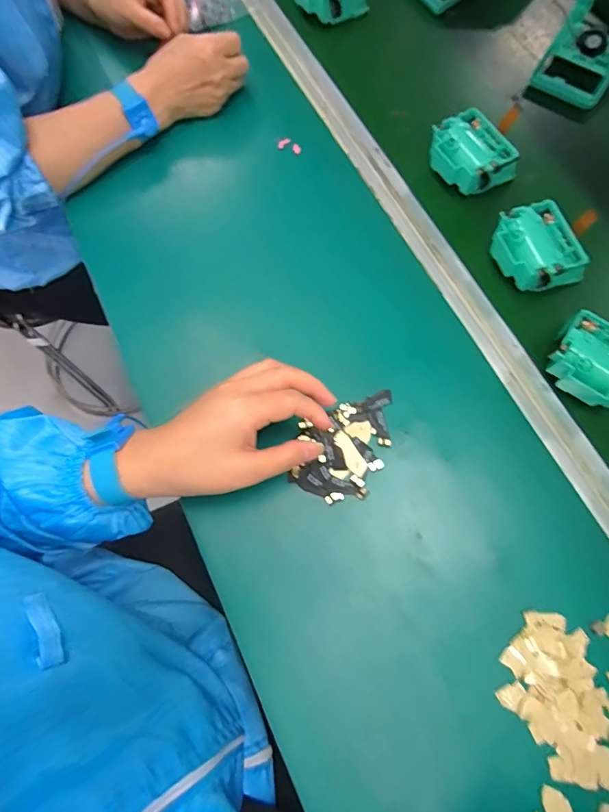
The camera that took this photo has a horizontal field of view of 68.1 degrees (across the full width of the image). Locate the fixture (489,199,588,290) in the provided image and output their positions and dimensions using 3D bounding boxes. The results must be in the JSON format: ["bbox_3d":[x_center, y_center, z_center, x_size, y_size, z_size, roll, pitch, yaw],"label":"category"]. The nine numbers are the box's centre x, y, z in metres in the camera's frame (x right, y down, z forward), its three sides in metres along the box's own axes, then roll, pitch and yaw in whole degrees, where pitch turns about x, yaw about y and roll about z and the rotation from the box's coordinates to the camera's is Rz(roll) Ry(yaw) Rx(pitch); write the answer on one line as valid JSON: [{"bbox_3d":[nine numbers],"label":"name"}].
[{"bbox_3d":[0.221,-0.148,0.433,0.078,0.039,0.080,-23,72,-9],"label":"fixture"}]

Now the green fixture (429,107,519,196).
[{"bbox_3d":[0.174,-0.260,0.469,0.070,0.033,0.084,-31,74,-12],"label":"green fixture"}]

